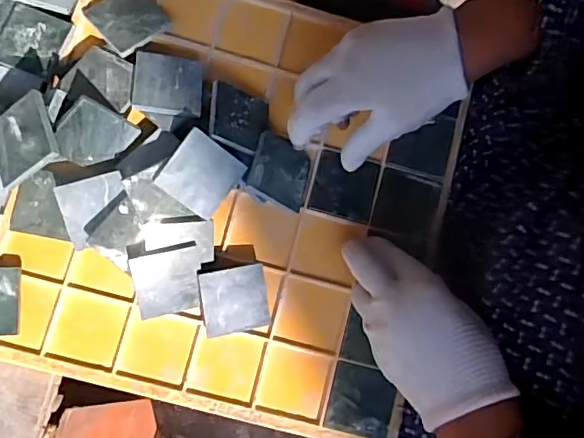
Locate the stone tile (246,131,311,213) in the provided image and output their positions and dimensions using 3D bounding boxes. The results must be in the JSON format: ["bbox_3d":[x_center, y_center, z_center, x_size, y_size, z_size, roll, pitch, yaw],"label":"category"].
[{"bbox_3d":[-0.008,-0.037,0.425,0.050,0.004,0.051,28,65,-32],"label":"stone tile"}]

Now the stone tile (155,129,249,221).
[{"bbox_3d":[-0.066,-0.033,0.405,0.050,0.004,0.048,38,86,-20],"label":"stone tile"}]

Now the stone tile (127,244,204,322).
[{"bbox_3d":[-0.092,0.047,0.418,0.049,0.004,0.048,-11,100,-9],"label":"stone tile"}]

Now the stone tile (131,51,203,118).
[{"bbox_3d":[-0.094,-0.104,0.426,0.051,0.004,0.052,5,68,-13],"label":"stone tile"}]

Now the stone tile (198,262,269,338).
[{"bbox_3d":[-0.042,0.059,0.416,0.049,0.007,0.048,-8,96,-18],"label":"stone tile"}]

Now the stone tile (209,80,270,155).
[{"bbox_3d":[-0.039,-0.077,0.423,0.047,0.004,0.050,14,63,-28],"label":"stone tile"}]

